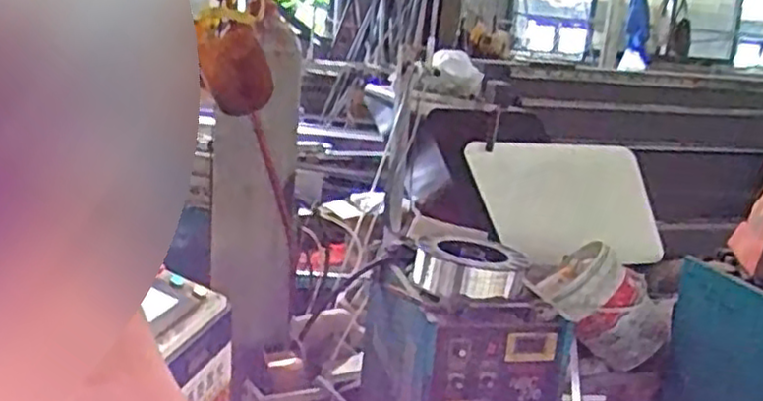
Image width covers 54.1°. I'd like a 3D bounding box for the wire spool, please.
[{"bbox_3d":[0.231,0.165,1.953,0.278,0.109,0.267,10,15,17],"label":"wire spool"}]

